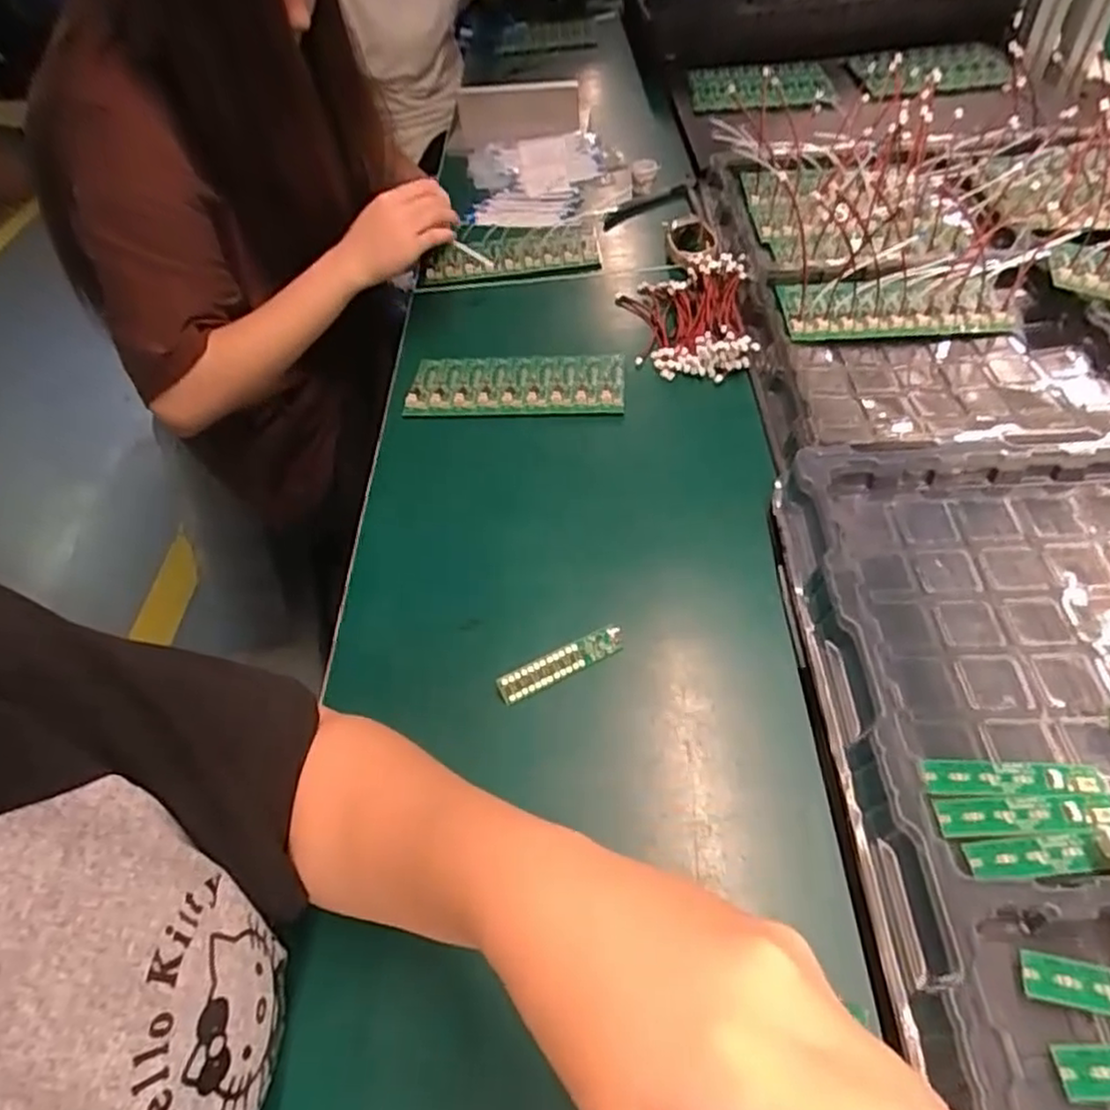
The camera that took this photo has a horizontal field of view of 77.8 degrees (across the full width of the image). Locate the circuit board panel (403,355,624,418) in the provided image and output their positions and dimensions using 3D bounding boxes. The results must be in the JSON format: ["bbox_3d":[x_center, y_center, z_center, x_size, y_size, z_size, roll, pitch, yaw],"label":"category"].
[{"bbox_3d":[-0.036,-0.153,0.627,0.192,0.015,0.076,-1,50,5],"label":"circuit board panel"}]

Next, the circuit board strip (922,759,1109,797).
[{"bbox_3d":[0.225,0.110,0.340,0.081,0.004,0.018,-3,52,9],"label":"circuit board strip"}]

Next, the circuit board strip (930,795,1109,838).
[{"bbox_3d":[0.225,0.123,0.328,0.083,0.005,0.019,-3,50,4],"label":"circuit board strip"}]

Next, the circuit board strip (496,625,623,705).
[{"bbox_3d":[0.005,0.069,0.438,0.085,0.020,0.004,-24,12,-13],"label":"circuit board strip"}]

